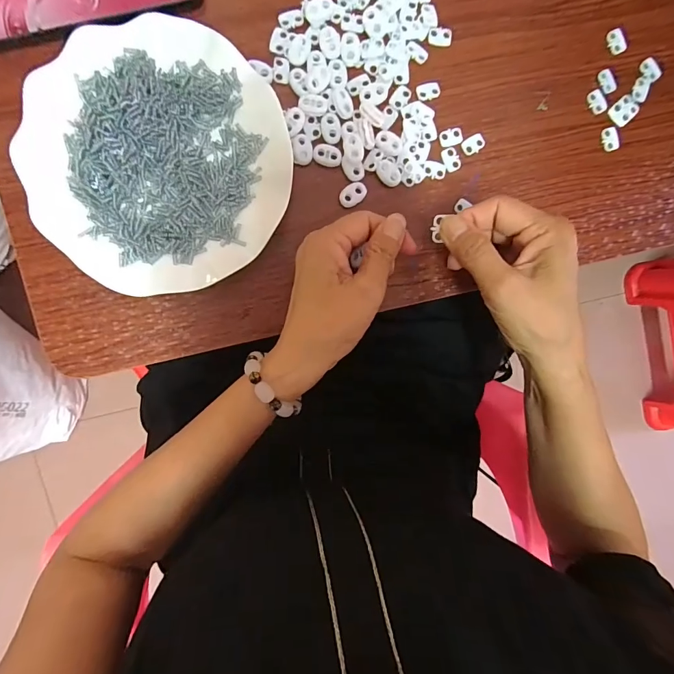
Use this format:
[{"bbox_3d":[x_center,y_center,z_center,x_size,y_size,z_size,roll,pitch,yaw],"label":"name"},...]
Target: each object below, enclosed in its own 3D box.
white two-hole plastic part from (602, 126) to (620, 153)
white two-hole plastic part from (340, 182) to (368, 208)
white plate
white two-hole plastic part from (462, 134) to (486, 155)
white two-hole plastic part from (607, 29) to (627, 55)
[{"bbox_3d":[0.232,-0.168,0.333,0.012,0.006,0.019,-20,98,-3],"label":"white two-hole plastic part"},{"bbox_3d":[0.013,-0.114,0.316,0.023,0.004,0.016,-38,98,0],"label":"white two-hole plastic part"},{"bbox_3d":[-0.127,-0.127,0.288,0.179,0.026,0.183,-1,96,-6],"label":"white plate"},{"bbox_3d":[0.112,-0.158,0.321,0.020,0.004,0.012,-32,98,-1],"label":"white two-hole plastic part"},{"bbox_3d":[0.233,-0.246,0.326,0.011,0.004,0.019,-18,98,-3],"label":"white two-hole plastic part"}]

